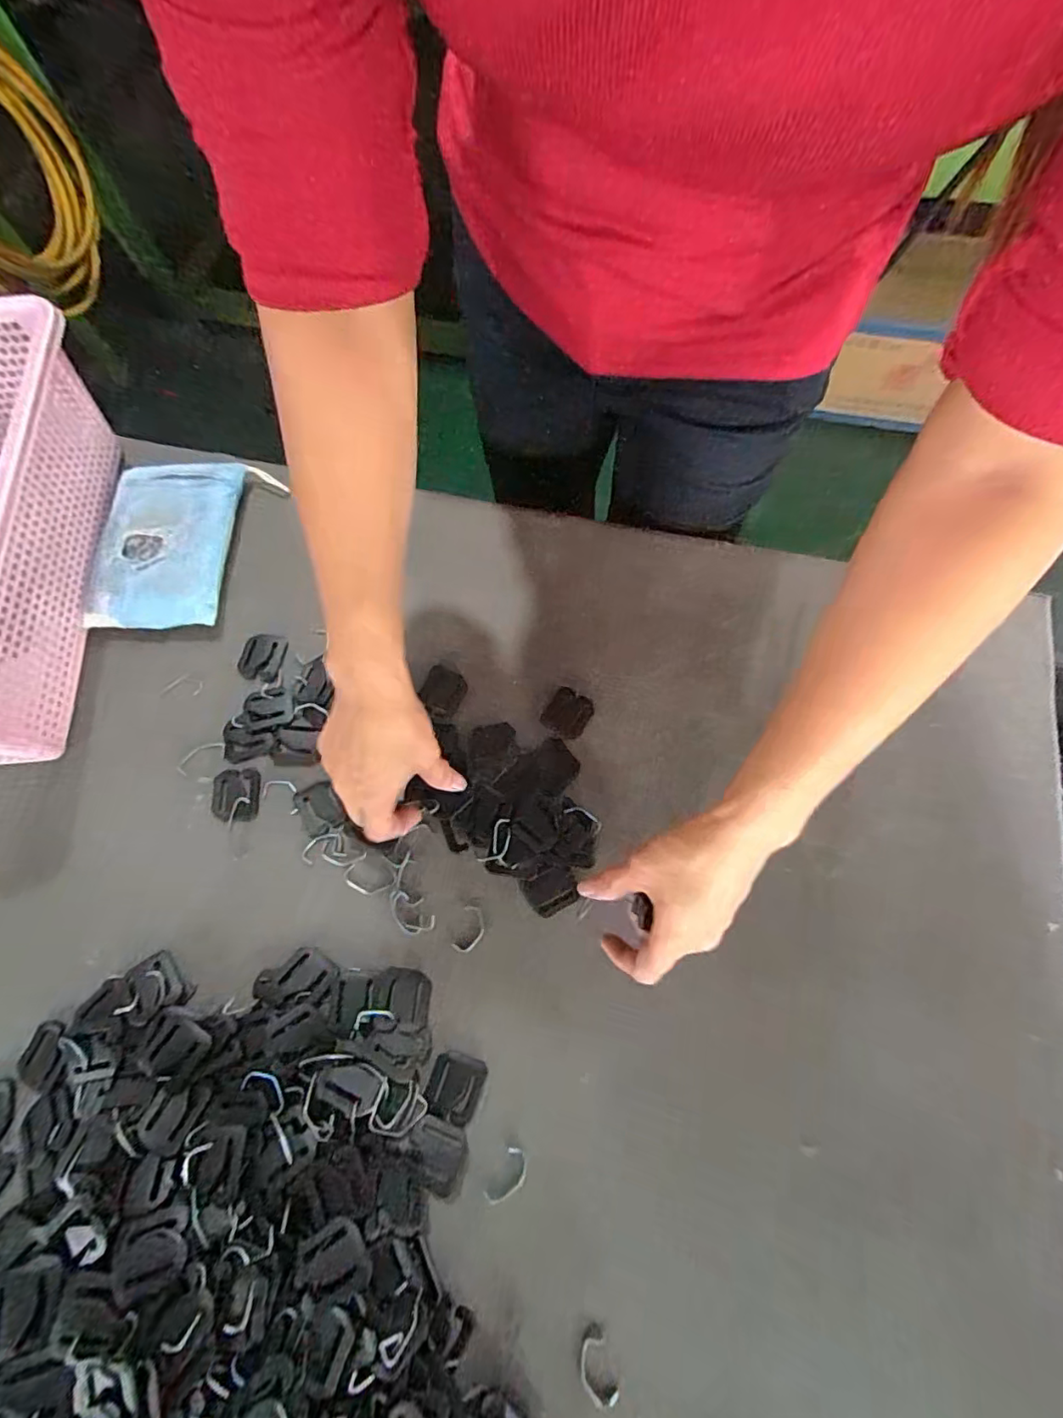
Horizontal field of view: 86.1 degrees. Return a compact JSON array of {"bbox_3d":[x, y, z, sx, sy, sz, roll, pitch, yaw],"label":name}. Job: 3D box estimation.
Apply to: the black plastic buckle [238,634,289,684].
[{"bbox_3d":[-0.225,-0.044,0.477,0.037,0.004,0.041,10,72,5],"label":"black plastic buckle"}]

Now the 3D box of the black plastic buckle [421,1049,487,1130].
[{"bbox_3d":[-0.050,0.249,0.375,0.034,0.005,0.038,22,73,9],"label":"black plastic buckle"}]

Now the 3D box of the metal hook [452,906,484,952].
[{"bbox_3d":[-0.043,0.157,0.405,0.019,0.004,0.032,17,72,8],"label":"metal hook"}]

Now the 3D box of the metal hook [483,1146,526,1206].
[{"bbox_3d":[-0.014,0.296,0.358,0.018,0.004,0.033,32,75,12],"label":"metal hook"}]

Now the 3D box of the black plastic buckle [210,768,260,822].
[{"bbox_3d":[-0.229,0.066,0.439,0.036,0.004,0.039,-1,71,1],"label":"black plastic buckle"}]

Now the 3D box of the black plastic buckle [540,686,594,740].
[{"bbox_3d":[0.029,0.003,0.455,0.035,0.004,0.039,27,74,11],"label":"black plastic buckle"}]

